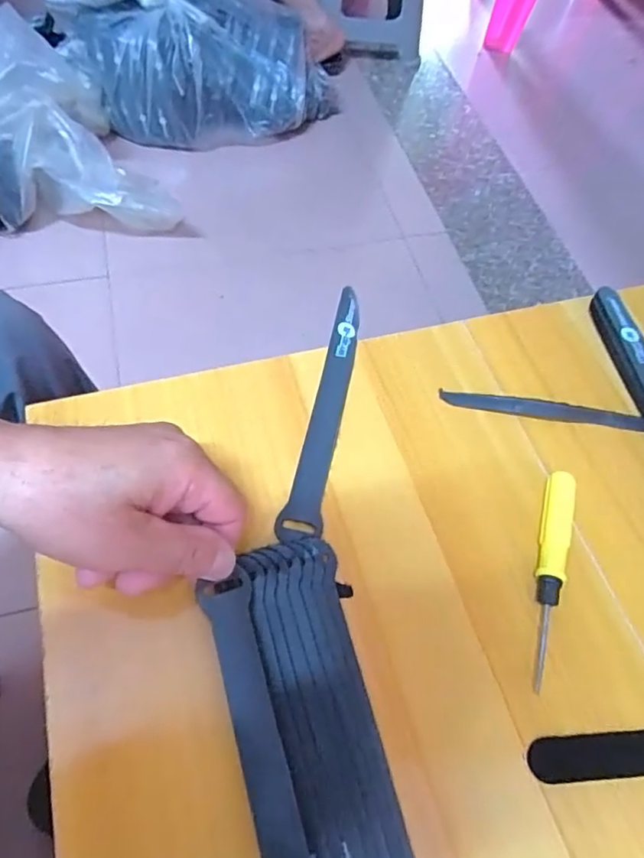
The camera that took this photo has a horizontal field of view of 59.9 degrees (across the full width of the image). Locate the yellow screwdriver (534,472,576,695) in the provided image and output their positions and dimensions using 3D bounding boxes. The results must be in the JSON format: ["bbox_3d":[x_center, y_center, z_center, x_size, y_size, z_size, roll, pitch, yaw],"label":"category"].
[{"bbox_3d":[0.126,0.078,0.309,0.017,0.012,0.119,19,60,6],"label":"yellow screwdriver"}]

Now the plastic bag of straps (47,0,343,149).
[{"bbox_3d":[-0.264,-0.810,1.197,0.581,0.313,0.255,3,60,-3],"label":"plastic bag of straps"}]

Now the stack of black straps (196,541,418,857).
[{"bbox_3d":[-0.002,0.149,0.253,0.066,0.023,0.195,-13,61,-12],"label":"stack of black straps"}]

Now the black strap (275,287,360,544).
[{"bbox_3d":[0.003,-0.017,0.360,0.024,0.010,0.191,11,60,2],"label":"black strap"}]

